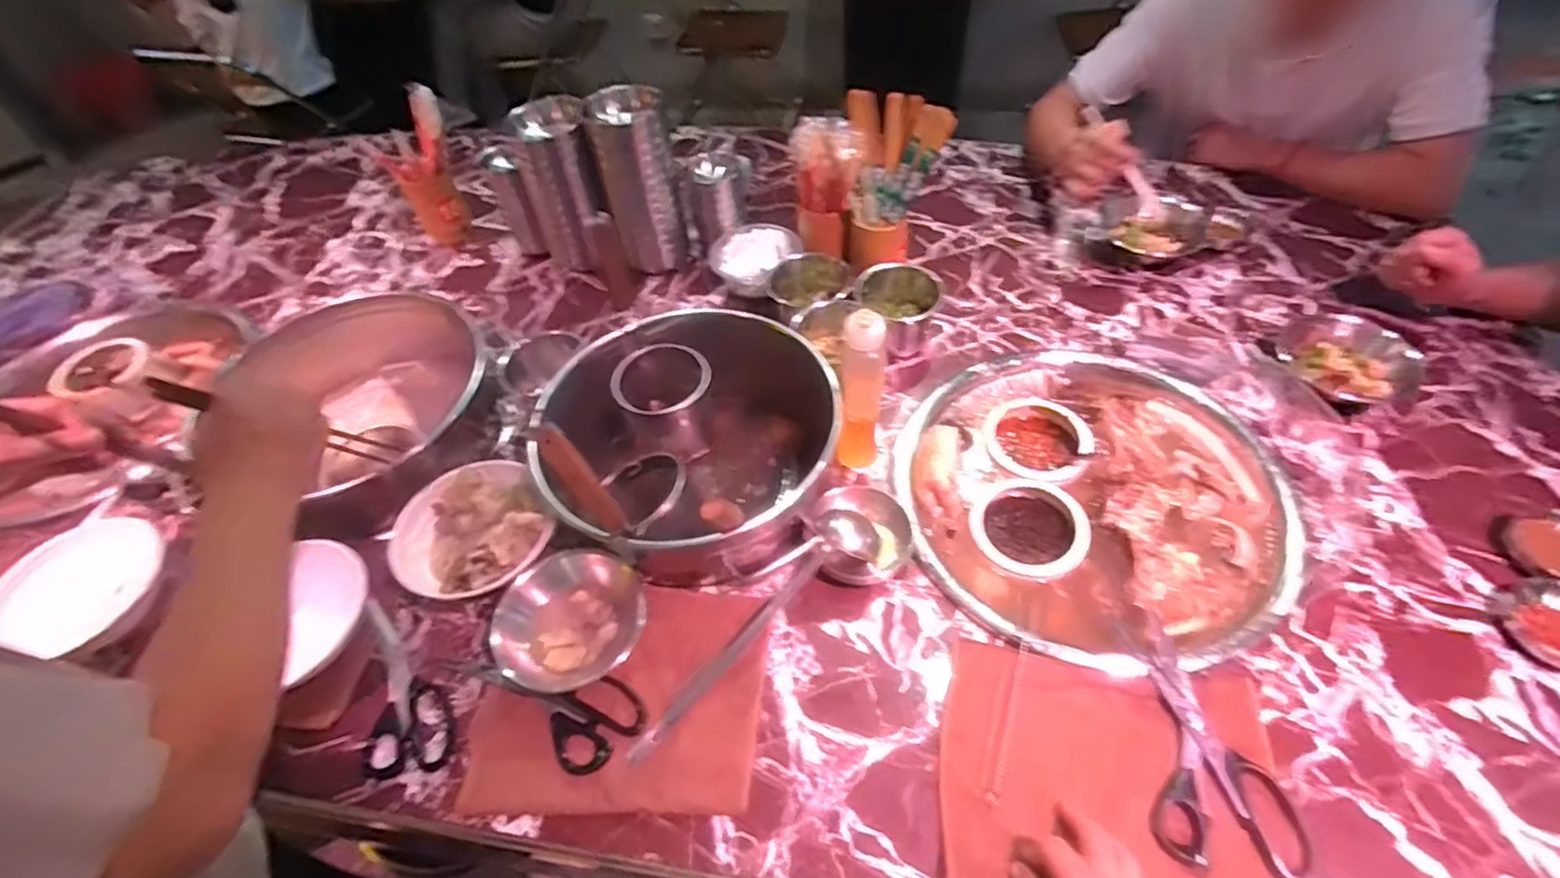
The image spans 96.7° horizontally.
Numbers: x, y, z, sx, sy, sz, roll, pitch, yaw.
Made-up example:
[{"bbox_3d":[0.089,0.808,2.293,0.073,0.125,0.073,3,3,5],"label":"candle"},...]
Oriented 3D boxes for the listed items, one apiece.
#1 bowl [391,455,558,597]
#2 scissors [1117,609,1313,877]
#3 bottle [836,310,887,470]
[{"bbox_3d":[-0.349,0.116,0.792,0.162,0.077,0.172,-3,51,3],"label":"bowl"},{"bbox_3d":[0.395,0.272,0.636,0.119,0.023,0.215,4,51,9],"label":"scissors"},{"bbox_3d":[0.093,-0.046,0.800,0.050,0.217,0.043,0,51,5],"label":"bottle"}]

